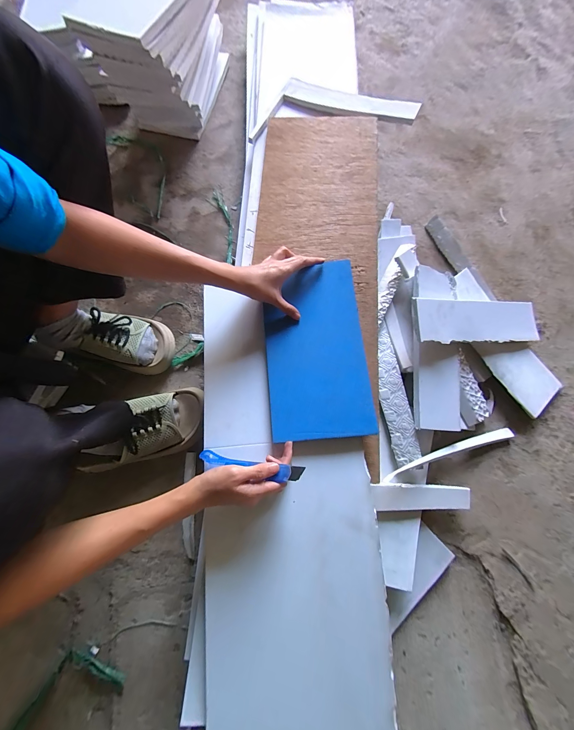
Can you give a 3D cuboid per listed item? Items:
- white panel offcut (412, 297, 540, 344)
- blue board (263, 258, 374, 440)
[{"bbox_3d":[0.345,-0.078,0.483,0.270,0.011,0.076,-1,76,-17],"label":"white panel offcut"},{"bbox_3d":[0.041,-0.028,0.424,0.148,0.014,0.273,-6,77,4],"label":"blue board"}]

